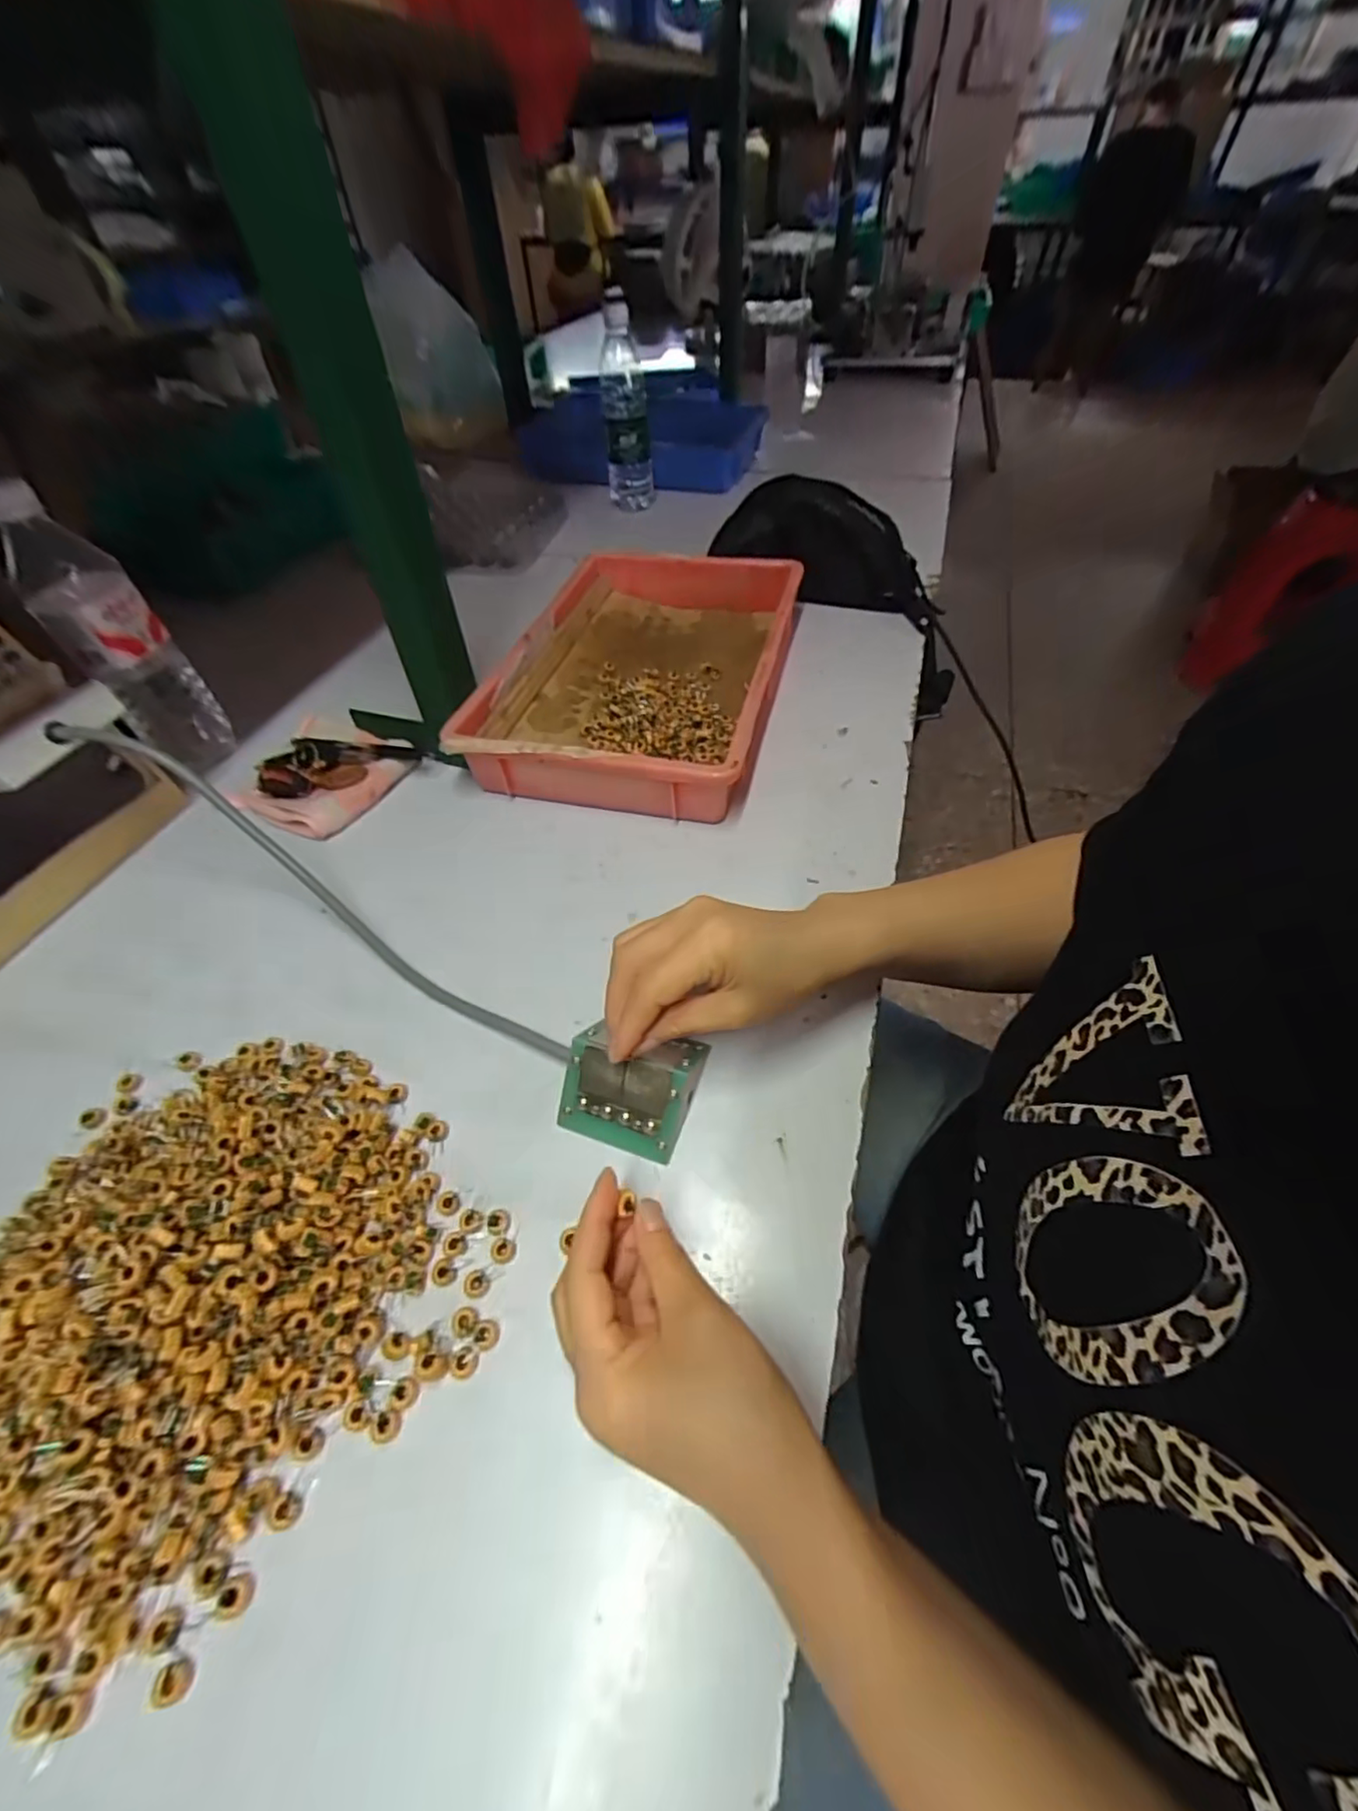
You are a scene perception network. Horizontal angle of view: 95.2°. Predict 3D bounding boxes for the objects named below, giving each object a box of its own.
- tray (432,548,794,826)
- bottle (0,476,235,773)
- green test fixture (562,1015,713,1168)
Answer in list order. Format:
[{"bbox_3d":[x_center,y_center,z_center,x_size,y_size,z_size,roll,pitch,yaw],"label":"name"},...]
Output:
[{"bbox_3d":[-0.028,-0.232,0.598,0.241,0.062,0.362,10,52,11],"label":"tray"},{"bbox_3d":[-0.455,-0.216,0.503,0.070,0.199,0.053,-37,58,-25],"label":"bottle"},{"bbox_3d":[-0.027,0.099,0.343,0.072,0.043,0.055,13,53,12],"label":"green test fixture"}]

